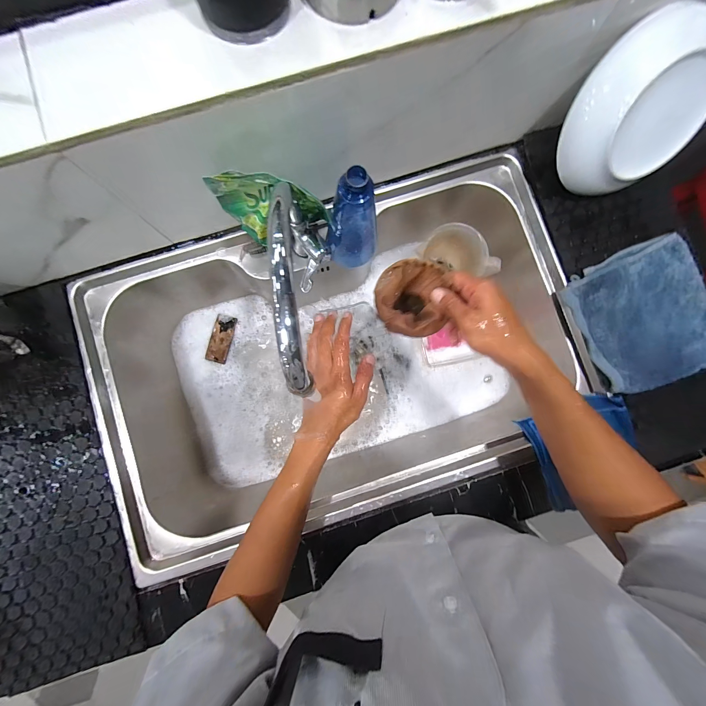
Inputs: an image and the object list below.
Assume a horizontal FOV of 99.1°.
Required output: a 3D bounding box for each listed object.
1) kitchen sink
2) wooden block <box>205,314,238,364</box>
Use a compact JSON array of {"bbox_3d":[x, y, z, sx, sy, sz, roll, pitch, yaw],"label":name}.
[{"bbox_3d":[-0.029,-0.001,0.581,0.769,0.208,0.496,-18,86,-2],"label":"kitchen sink"},{"bbox_3d":[-0.296,-0.032,0.677,0.045,0.011,0.106,12,85,0],"label":"wooden block"}]

